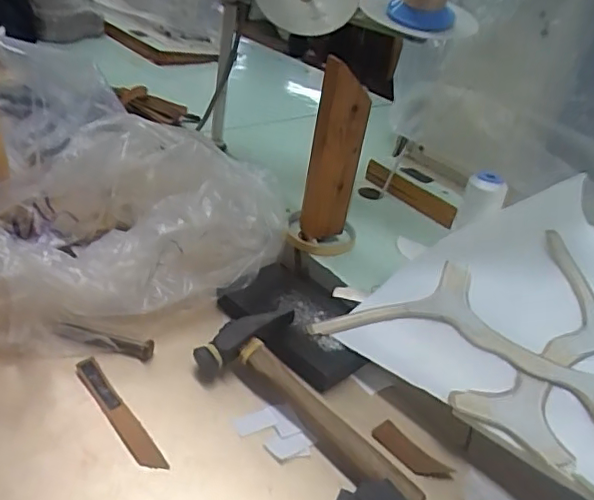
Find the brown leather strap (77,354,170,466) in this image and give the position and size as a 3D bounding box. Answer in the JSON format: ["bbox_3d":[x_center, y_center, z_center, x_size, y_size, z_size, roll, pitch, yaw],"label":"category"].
[{"bbox_3d":[-0.141,0.127,0.450,0.017,0.008,0.124,-21,42,-36],"label":"brown leather strap"}]

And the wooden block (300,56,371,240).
[{"bbox_3d":[0.038,-0.095,0.606,0.054,0.215,0.020,25,46,15],"label":"wooden block"}]

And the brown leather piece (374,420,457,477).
[{"bbox_3d":[0.091,0.163,0.460,0.023,0.004,0.068,-27,43,-33],"label":"brown leather piece"}]

